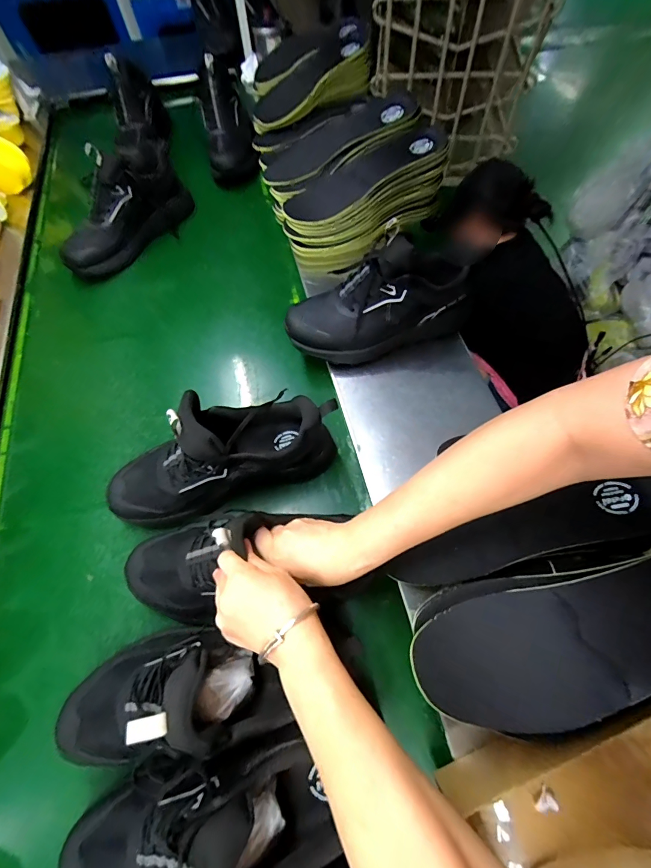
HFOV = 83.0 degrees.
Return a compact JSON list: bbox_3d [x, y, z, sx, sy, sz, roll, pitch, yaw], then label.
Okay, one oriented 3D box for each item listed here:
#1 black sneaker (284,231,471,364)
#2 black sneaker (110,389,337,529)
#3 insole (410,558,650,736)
[{"bbox_3d":[0.087,-0.213,0.577,0.302,0.143,0.107,-13,64,-5],"label":"black sneaker"},{"bbox_3d":[-0.147,0.024,0.505,0.324,0.173,0.102,-18,65,-7],"label":"black sneaker"},{"bbox_3d":[0.233,0.166,0.310,0.311,0.033,0.097,-22,65,7],"label":"insole"}]

